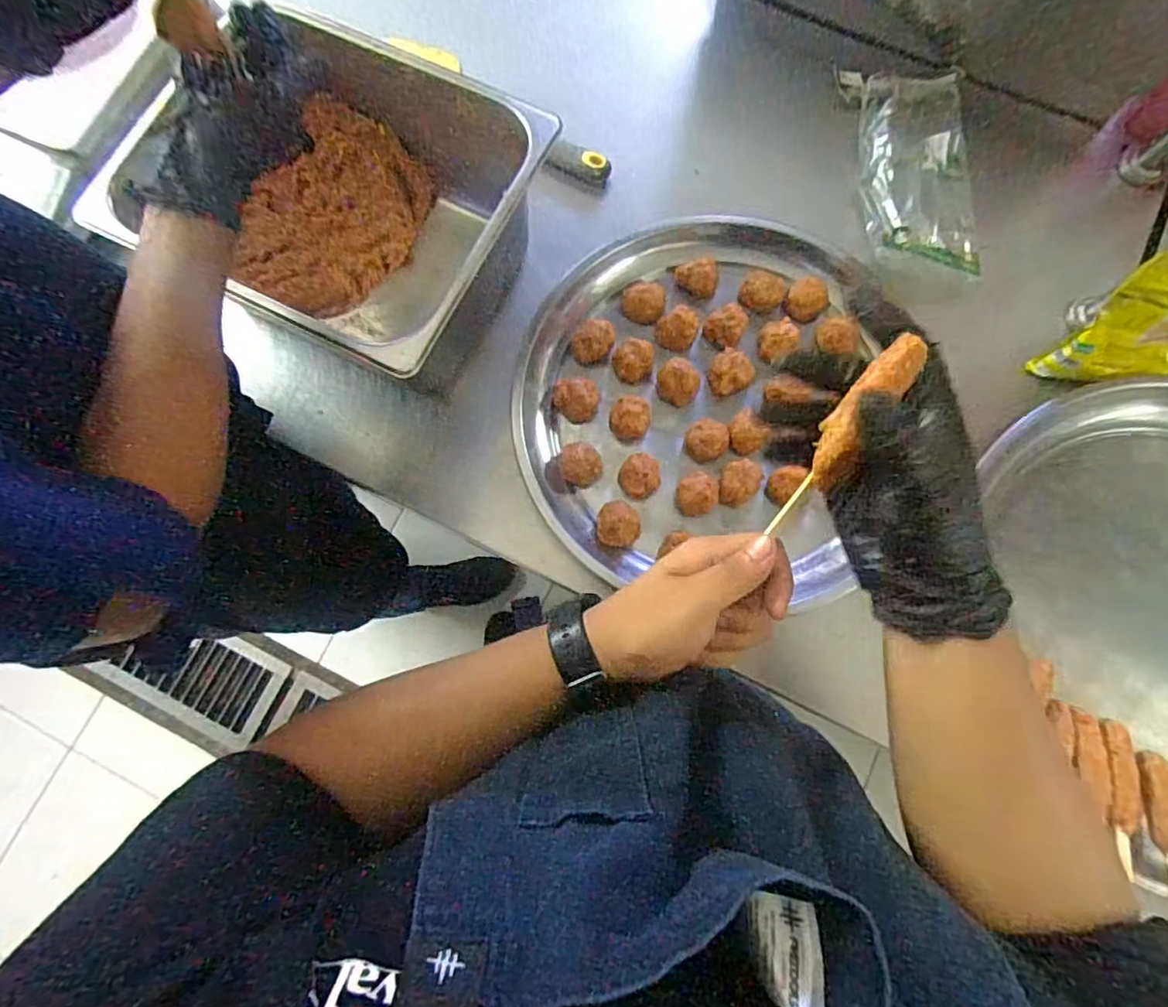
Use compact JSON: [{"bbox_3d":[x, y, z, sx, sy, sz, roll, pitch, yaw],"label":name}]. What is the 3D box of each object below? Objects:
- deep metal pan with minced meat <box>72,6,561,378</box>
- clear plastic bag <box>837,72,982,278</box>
[{"bbox_3d":[-0.203,-0.257,0.567,0.290,0.147,0.257,27,80,7],"label":"deep metal pan with minced meat"},{"bbox_3d":[0.341,-0.354,0.619,0.116,0.017,0.234,3,78,2],"label":"clear plastic bag"}]

